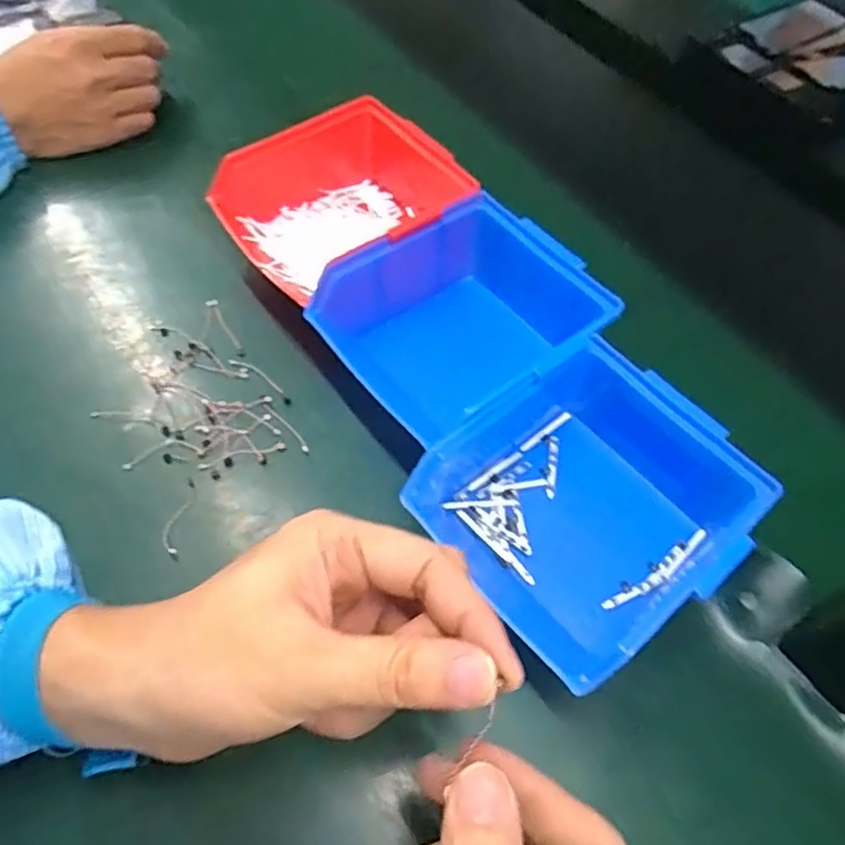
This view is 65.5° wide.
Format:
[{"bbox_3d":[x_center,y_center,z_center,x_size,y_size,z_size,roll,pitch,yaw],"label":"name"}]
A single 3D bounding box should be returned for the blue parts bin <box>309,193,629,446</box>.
[{"bbox_3d":[0.019,-0.055,0.383,0.140,0.071,0.122,-25,62,-20],"label":"blue parts bin"}]

